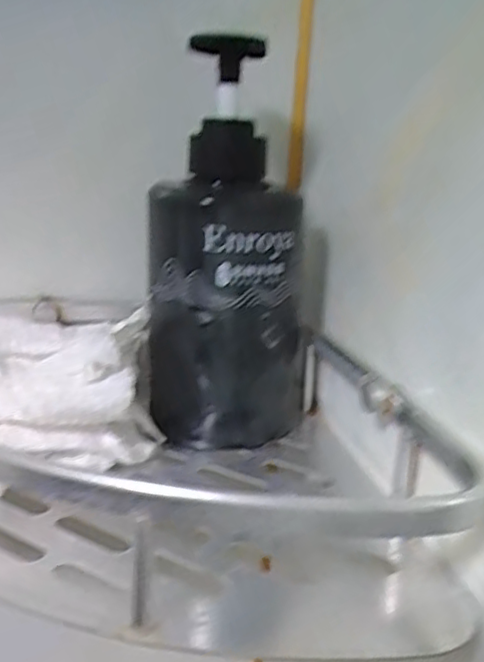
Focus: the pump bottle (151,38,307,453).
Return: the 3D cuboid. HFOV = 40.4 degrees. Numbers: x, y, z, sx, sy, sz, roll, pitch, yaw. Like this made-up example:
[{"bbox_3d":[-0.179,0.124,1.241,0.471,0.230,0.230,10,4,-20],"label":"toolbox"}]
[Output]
[{"bbox_3d":[-0.005,-0.031,0.293,0.073,0.172,0.056,4,16,6],"label":"pump bottle"}]

